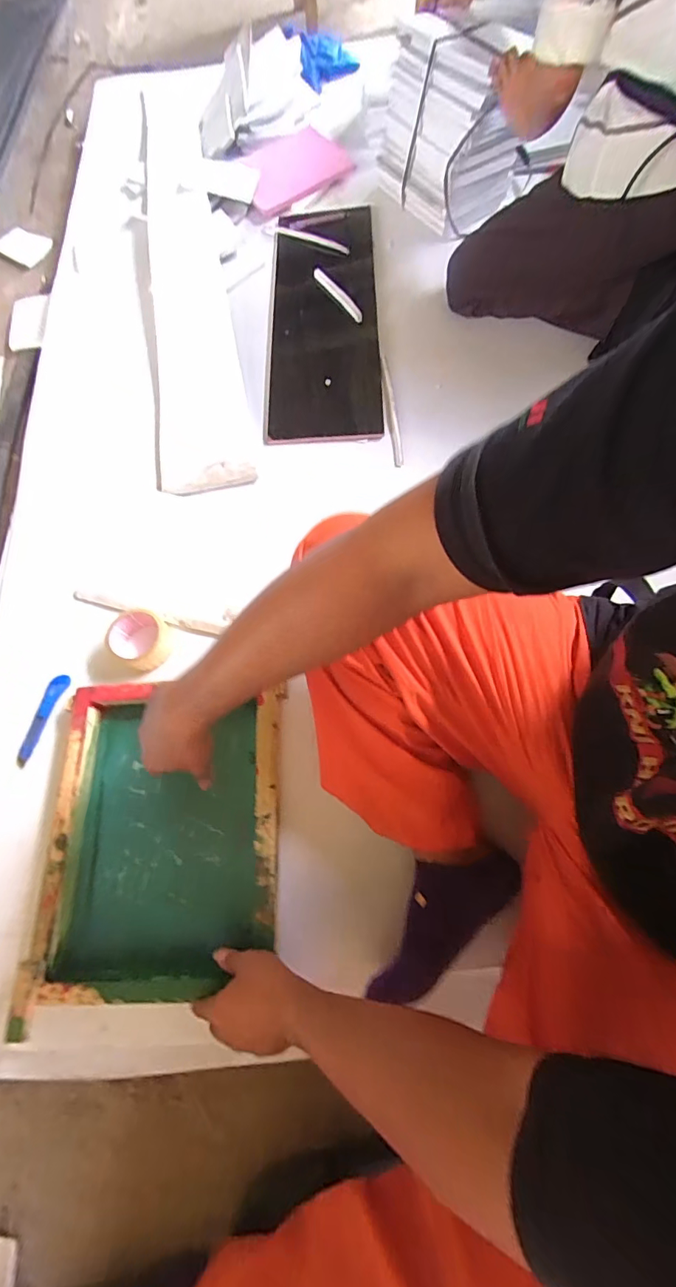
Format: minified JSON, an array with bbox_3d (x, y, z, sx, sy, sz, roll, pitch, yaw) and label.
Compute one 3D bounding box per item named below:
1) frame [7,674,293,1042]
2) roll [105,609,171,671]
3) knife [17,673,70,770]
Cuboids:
[{"bbox_3d":[-0.231,0.257,0.608,0.304,0.051,0.399,-2,70,-1],"label":"frame"},{"bbox_3d":[-0.323,-0.008,0.744,0.098,0.050,0.087,36,76,15],"label":"roll"},{"bbox_3d":[-0.464,0.118,0.704,0.032,0.007,0.145,13,71,8],"label":"knife"}]

